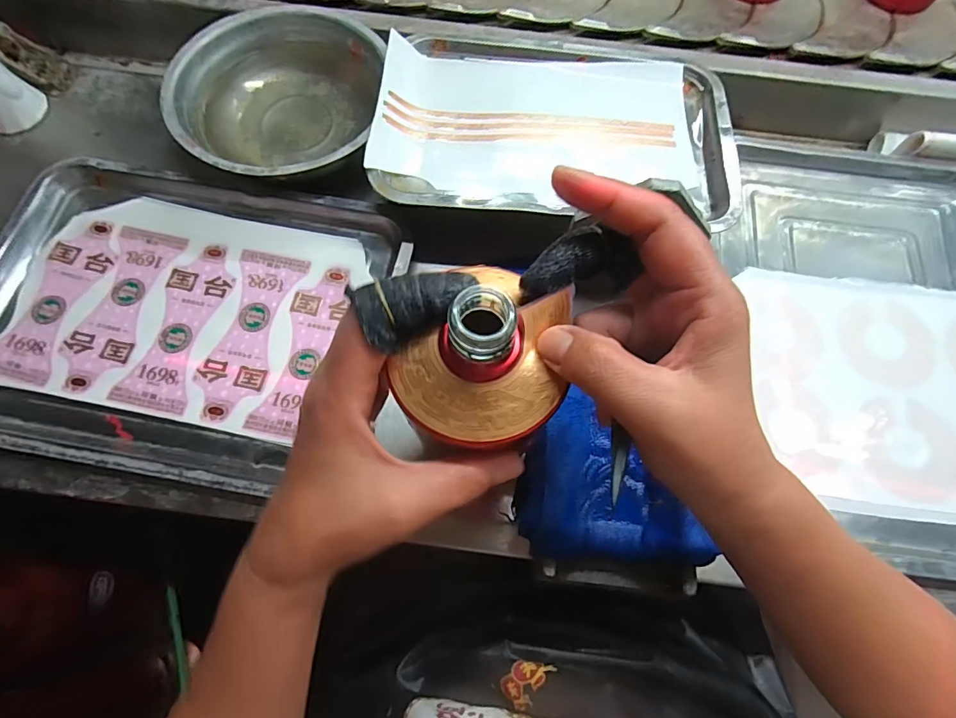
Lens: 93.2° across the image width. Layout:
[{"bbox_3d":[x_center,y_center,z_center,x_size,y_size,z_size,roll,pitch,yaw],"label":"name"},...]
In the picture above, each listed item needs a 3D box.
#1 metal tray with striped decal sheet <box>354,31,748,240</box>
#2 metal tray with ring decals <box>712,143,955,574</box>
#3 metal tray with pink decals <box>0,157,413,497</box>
[{"bbox_3d":[0.067,-0.201,0.406,0.303,0.052,0.209,4,73,0],"label":"metal tray with striped decal sheet"},{"bbox_3d":[0.345,-0.029,0.381,0.267,0.040,0.375,4,73,0],"label":"metal tray with ring decals"},{"bbox_3d":[-0.249,-0.039,0.375,0.324,0.031,0.249,10,73,2],"label":"metal tray with pink decals"}]

